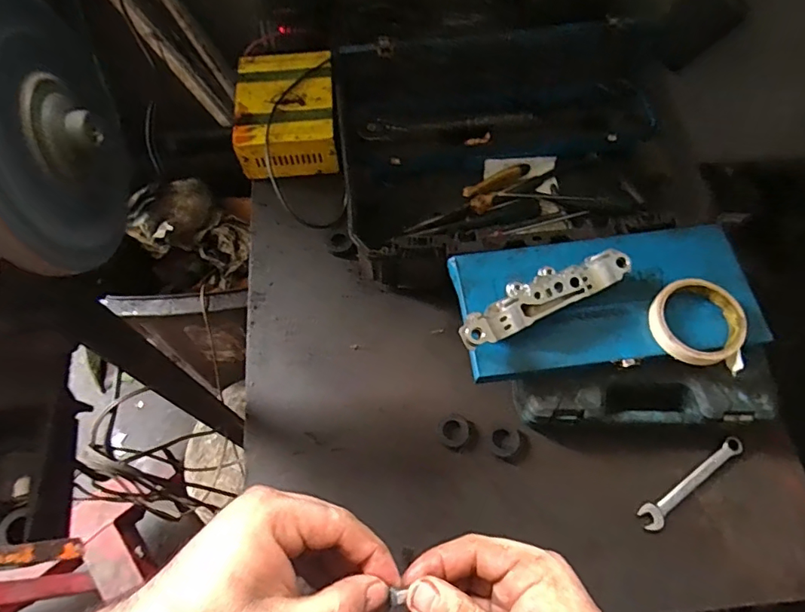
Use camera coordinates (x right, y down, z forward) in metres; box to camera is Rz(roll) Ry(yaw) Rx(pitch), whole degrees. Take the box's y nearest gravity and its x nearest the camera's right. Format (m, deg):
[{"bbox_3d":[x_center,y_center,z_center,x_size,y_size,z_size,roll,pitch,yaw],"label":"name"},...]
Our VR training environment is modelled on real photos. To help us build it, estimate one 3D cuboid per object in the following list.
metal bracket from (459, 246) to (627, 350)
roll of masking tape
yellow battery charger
[{"bbox_3d":[0.145,-0.012,0.528,0.183,0.029,0.047,-24,67,-10],"label":"metal bracket"},{"bbox_3d":[0.307,0.018,0.528,0.090,0.019,0.095,0,65,1],"label":"roll of masking tape"},{"bbox_3d":[-0.169,-0.283,0.739,0.138,0.067,0.199,-6,65,-2],"label":"yellow battery charger"}]

